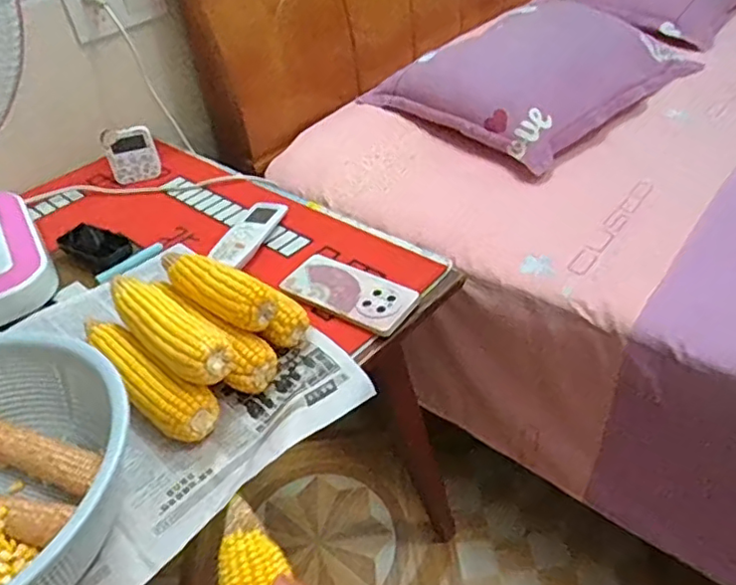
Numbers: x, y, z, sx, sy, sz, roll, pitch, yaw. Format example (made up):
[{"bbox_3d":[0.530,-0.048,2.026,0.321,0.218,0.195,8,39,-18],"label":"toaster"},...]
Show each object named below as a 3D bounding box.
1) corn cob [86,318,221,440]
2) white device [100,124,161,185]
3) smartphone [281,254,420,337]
[{"bbox_3d":[-0.232,0.083,0.609,0.212,0.053,0.050,26,50,33],"label":"corn cob"},{"bbox_3d":[-0.378,-0.222,0.969,0.073,0.087,0.017,-25,44,-21],"label":"white device"},{"bbox_3d":[-0.022,-0.003,0.710,0.155,0.008,0.079,23,50,27],"label":"smartphone"}]

